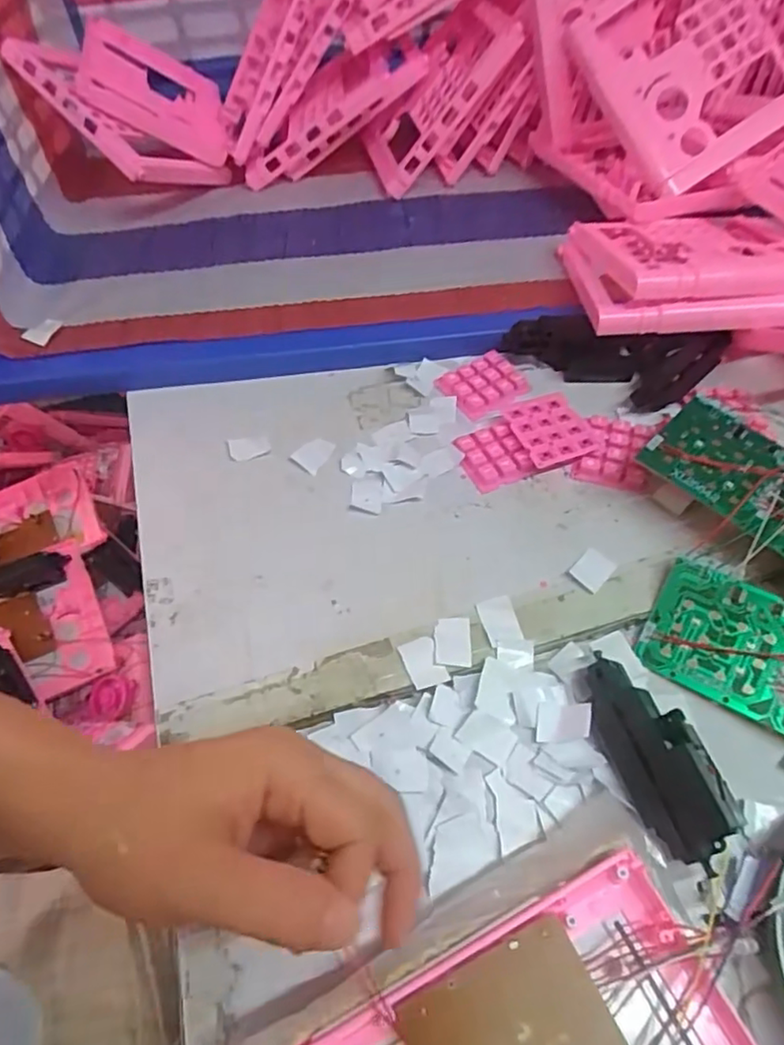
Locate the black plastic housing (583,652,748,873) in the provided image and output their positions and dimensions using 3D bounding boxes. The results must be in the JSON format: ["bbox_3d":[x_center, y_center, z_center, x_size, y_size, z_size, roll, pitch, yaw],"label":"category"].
[{"bbox_3d":[0.133,0.113,0.308,0.042,0.028,0.098,-19,58,-11],"label":"black plastic housing"}]

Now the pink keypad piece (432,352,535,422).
[{"bbox_3d":[0.070,-0.105,0.472,0.058,0.007,0.049,-30,61,-17],"label":"pink keypad piece"}]

